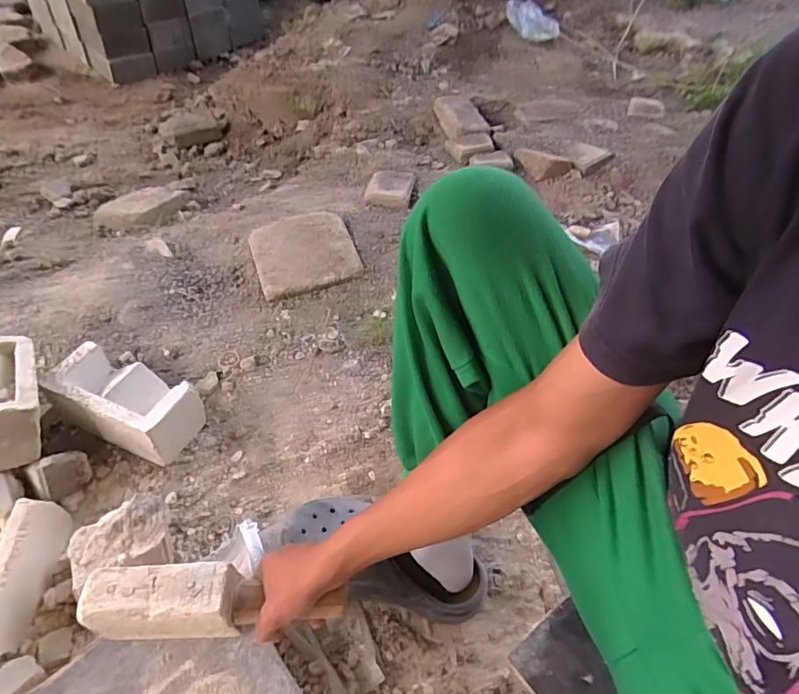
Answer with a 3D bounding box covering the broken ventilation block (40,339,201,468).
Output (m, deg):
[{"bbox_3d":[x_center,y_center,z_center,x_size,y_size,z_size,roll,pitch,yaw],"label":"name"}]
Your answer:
[{"bbox_3d":[-0.418,0.081,0.749,0.195,0.097,0.104,21,52,15],"label":"broken ventilation block"}]

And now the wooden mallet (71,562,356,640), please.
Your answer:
[{"bbox_3d":[-0.184,0.266,0.503,0.248,0.097,0.055,6,49,-10],"label":"wooden mallet"}]

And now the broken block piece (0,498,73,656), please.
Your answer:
[{"bbox_3d":[-0.458,0.277,0.589,0.042,0.080,0.174,2,50,-1],"label":"broken block piece"}]

